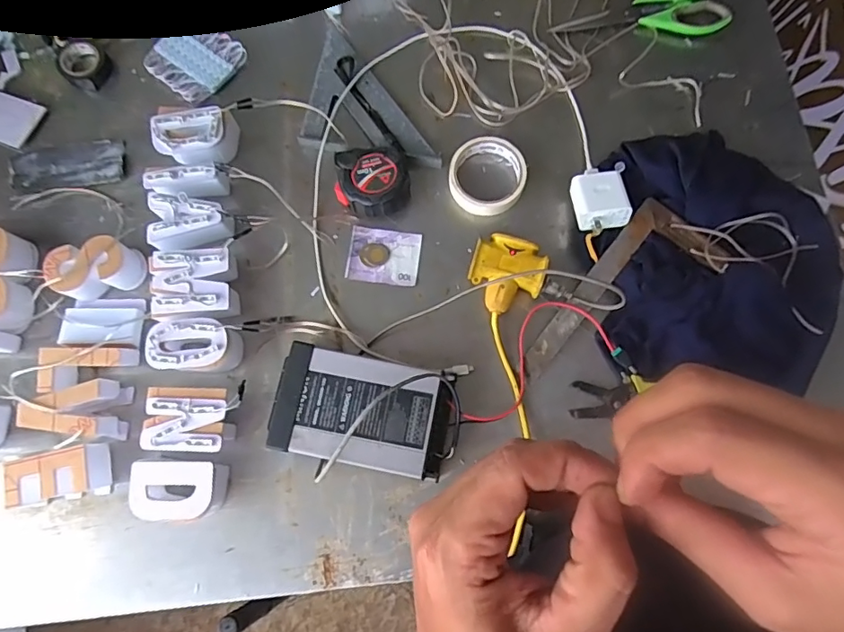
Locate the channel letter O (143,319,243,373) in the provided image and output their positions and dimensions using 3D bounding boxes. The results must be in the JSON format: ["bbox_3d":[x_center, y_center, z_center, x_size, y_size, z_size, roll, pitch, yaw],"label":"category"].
[{"bbox_3d":[-0.246,0.034,0.568,0.083,0.050,0.054,1,76,2],"label":"channel letter O"}]

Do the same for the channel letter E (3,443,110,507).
[{"bbox_3d":[-0.376,0.165,0.538,0.084,0.045,0.053,-9,76,-1],"label":"channel letter E"}]

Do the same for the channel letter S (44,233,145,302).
[{"bbox_3d":[-0.366,-0.053,0.589,0.093,0.045,0.057,-12,77,-2],"label":"channel letter S"}]

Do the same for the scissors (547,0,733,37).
[{"bbox_3d":[0.280,-0.405,0.677,0.213,0.019,0.102,-5,76,0],"label":"scissors"}]

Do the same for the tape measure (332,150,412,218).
[{"bbox_3d":[-0.058,-0.157,0.614,0.089,0.036,0.074,0,76,1],"label":"tape measure"}]

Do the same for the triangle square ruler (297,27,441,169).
[{"bbox_3d":[-0.091,-0.249,0.649,0.125,0.017,0.231,-37,78,-7],"label":"triangle square ruler"}]

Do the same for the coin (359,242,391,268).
[{"bbox_3d":[-0.056,-0.073,0.615,0.034,0.004,0.029,7,77,3],"label":"coin"}]

